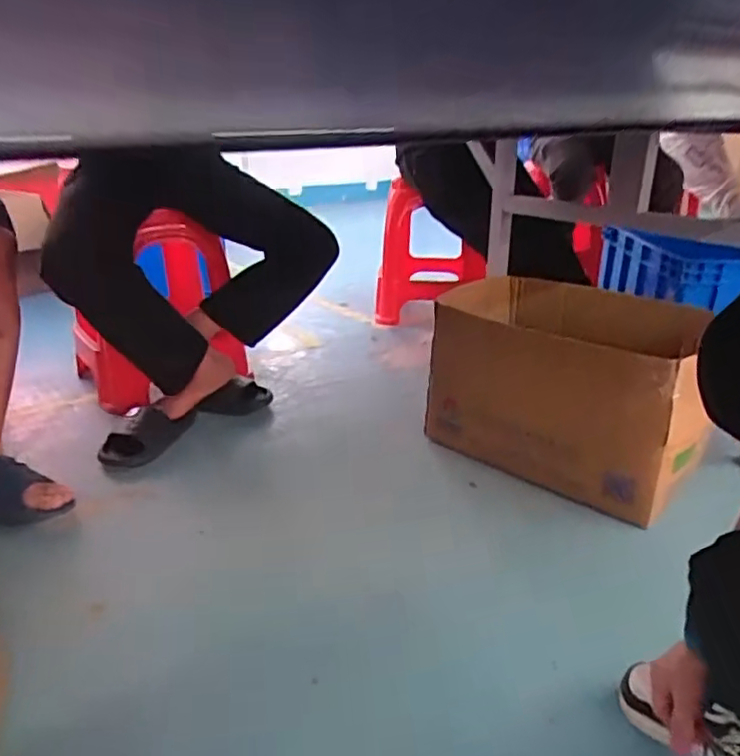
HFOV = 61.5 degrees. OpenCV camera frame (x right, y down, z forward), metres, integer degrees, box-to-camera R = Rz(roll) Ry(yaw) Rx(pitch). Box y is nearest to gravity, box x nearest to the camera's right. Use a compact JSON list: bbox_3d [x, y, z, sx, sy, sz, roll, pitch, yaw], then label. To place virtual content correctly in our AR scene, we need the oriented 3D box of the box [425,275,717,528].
[{"bbox_3d":[0.419,0.000,1.304,0.535,0.314,0.434,16,28,32],"label":"box"}]

